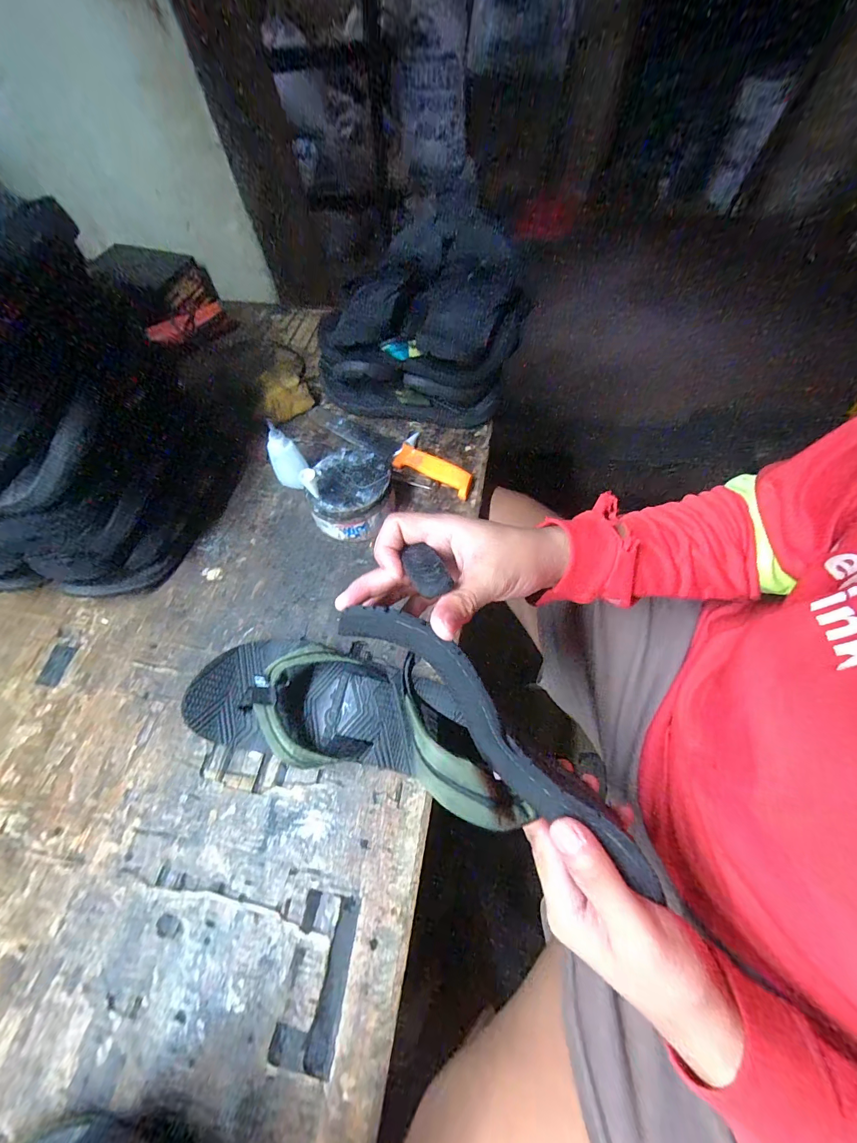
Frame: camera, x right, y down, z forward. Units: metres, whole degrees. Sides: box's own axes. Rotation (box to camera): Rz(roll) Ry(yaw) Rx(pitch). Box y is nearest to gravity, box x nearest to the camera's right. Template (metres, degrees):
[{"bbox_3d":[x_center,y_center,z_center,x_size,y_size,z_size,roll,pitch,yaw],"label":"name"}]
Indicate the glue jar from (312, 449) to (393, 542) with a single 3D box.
[{"bbox_3d":[-0.089,-0.094,0.471,0.091,0.066,0.098,-1,63,2],"label":"glue jar"}]

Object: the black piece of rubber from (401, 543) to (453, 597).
[{"bbox_3d":[-0.002,-0.002,0.249,0.024,0.005,0.050,-19,39,-7],"label":"black piece of rubber"}]

